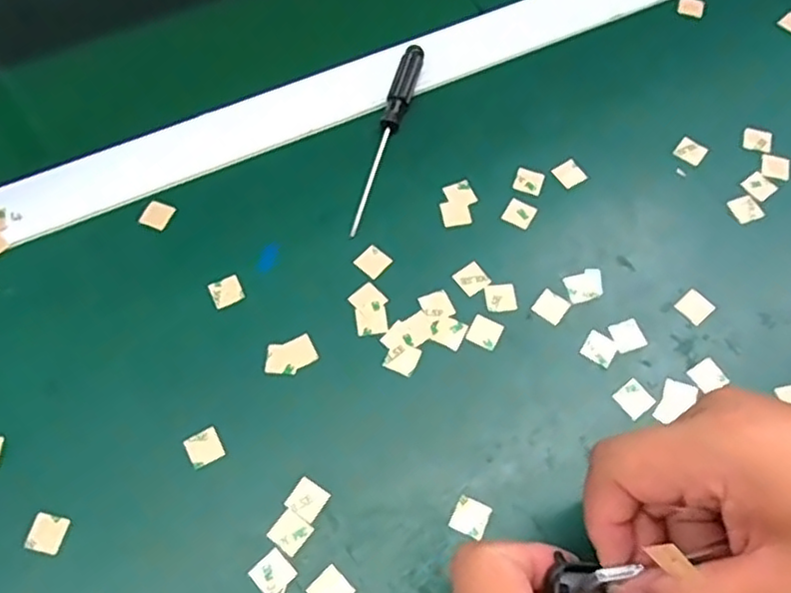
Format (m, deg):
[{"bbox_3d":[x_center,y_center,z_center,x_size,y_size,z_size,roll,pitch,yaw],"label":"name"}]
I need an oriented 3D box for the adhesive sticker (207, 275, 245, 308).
[{"bbox_3d":[-0.089,-0.003,0.352,0.016,0.004,0.015,-25,70,-12],"label":"adhesive sticker"}]

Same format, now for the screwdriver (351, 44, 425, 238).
[{"bbox_3d":[-0.006,-0.094,0.387,0.014,0.012,0.129,16,65,7],"label":"screwdriver"}]

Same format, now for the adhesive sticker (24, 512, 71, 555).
[{"bbox_3d":[-0.156,0.106,0.297,0.016,0.004,0.016,9,64,4],"label":"adhesive sticker"}]

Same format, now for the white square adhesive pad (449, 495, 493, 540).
[{"bbox_3d":[0.034,0.100,0.303,0.016,0.004,0.016,23,65,11],"label":"white square adhesive pad"}]

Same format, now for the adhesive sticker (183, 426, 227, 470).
[{"bbox_3d":[-0.091,0.072,0.316,0.015,0.004,0.015,-27,68,-15],"label":"adhesive sticker"}]

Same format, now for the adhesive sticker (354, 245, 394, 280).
[{"bbox_3d":[-0.012,-0.019,0.360,0.016,0.004,0.016,40,69,16],"label":"adhesive sticker"}]

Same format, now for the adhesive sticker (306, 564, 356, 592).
[{"bbox_3d":[-0.028,0.127,0.289,0.016,0.004,0.016,41,69,17],"label":"adhesive sticker"}]

